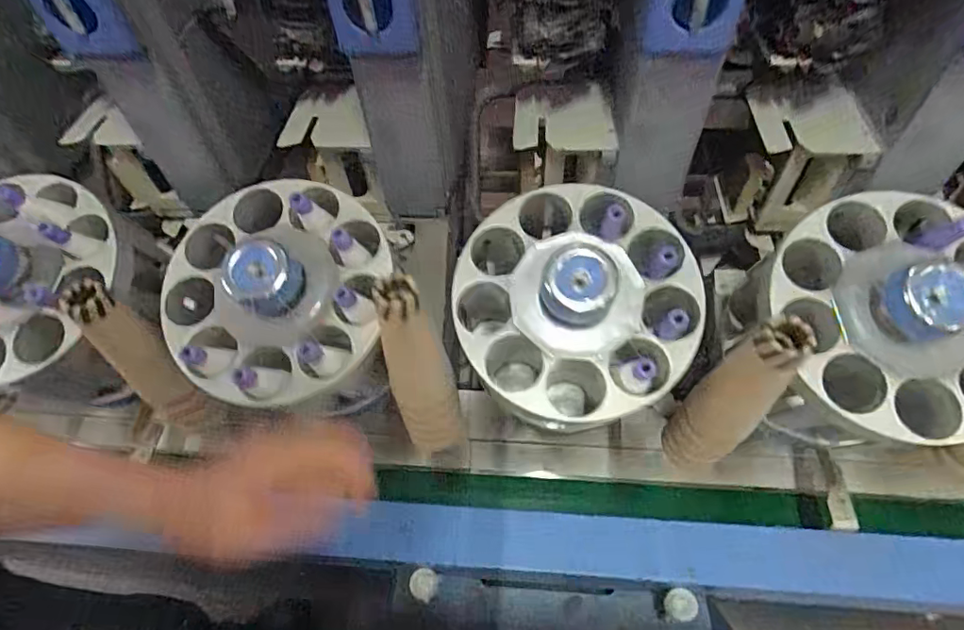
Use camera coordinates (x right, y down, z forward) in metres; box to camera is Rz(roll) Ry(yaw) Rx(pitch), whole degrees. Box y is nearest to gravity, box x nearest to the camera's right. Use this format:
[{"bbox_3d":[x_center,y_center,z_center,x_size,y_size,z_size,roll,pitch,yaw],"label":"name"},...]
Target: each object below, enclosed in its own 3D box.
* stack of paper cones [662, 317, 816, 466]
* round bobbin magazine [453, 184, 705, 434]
[{"bbox_3d":[0.247,0.082,0.521,0.064,0.224,0.068,-39,61,-22],"label":"stack of paper cones"},{"bbox_3d":[0.096,-0.008,0.591,0.261,0.195,0.261,0,81,0],"label":"round bobbin magazine"}]

